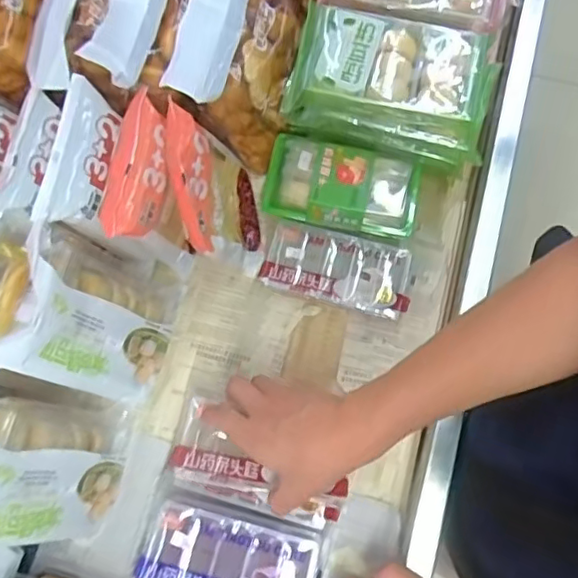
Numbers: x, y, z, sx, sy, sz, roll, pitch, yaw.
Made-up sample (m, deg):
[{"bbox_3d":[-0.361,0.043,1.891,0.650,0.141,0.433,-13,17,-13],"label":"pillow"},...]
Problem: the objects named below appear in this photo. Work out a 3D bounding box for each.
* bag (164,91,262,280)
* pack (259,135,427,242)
[{"bbox_3d":[-0.067,-0.090,0.599,0.081,0.165,0.127,-8,76,-2],"label":"bag"},{"bbox_3d":[0.059,-0.110,0.638,0.161,0.044,0.091,13,76,3],"label":"pack"}]

